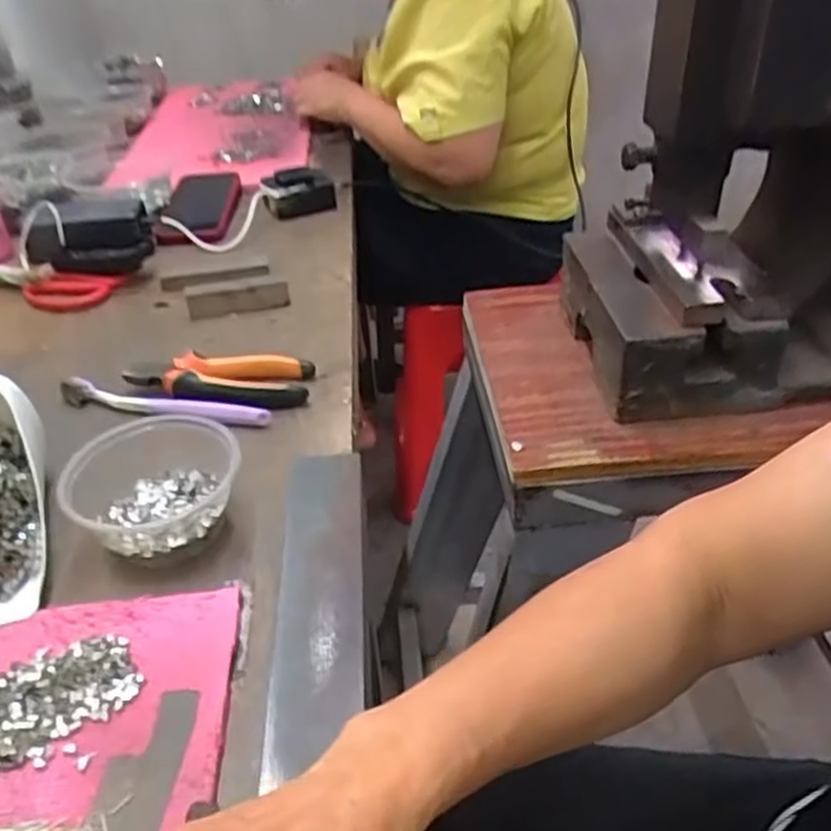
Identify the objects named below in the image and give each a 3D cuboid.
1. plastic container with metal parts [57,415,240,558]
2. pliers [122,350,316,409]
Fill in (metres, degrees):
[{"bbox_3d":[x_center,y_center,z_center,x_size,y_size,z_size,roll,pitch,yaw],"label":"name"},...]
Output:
[{"bbox_3d":[-0.167,0.043,0.491,0.107,0.046,0.100,-15,39,-18],"label":"plastic container with metal parts"},{"bbox_3d":[-0.160,-0.025,0.616,0.148,0.020,0.064,0,37,2],"label":"pliers"}]

